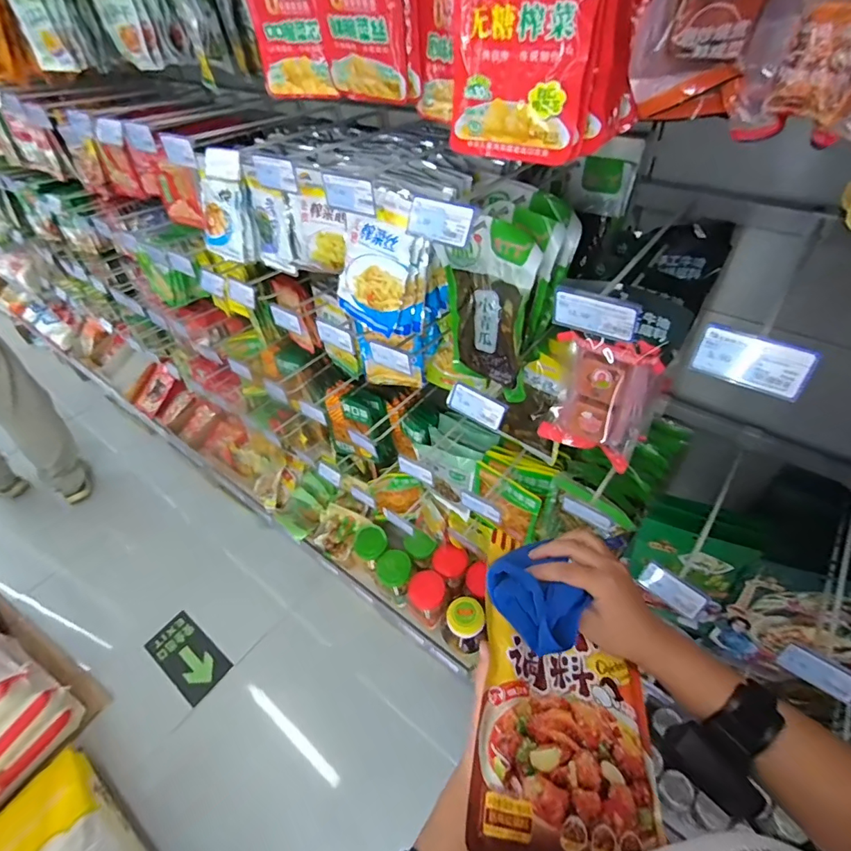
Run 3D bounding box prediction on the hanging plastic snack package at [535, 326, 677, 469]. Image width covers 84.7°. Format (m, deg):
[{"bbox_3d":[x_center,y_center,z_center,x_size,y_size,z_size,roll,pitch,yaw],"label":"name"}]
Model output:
[{"bbox_3d":[0.237,-0.031,0.628,0.138,0.203,0.044,14,50,18],"label":"hanging plastic snack package"}]

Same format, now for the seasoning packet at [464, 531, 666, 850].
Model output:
[{"bbox_3d":[0.123,0.229,0.416,0.156,0.011,0.241,19,45,-8],"label":"seasoning packet"}]

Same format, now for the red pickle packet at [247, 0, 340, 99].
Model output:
[{"bbox_3d":[-0.155,-0.461,0.522,0.102,0.156,0.015,15,48,18],"label":"red pickle packet"}]

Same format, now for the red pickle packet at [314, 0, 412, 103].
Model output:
[{"bbox_3d":[-0.071,-0.426,0.479,0.113,0.158,0.019,22,58,24],"label":"red pickle packet"}]

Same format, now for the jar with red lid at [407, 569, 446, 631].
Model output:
[{"bbox_3d":[0.007,0.478,1.284,0.097,0.104,0.120,-10,47,-4],"label":"jar with red lid"}]

